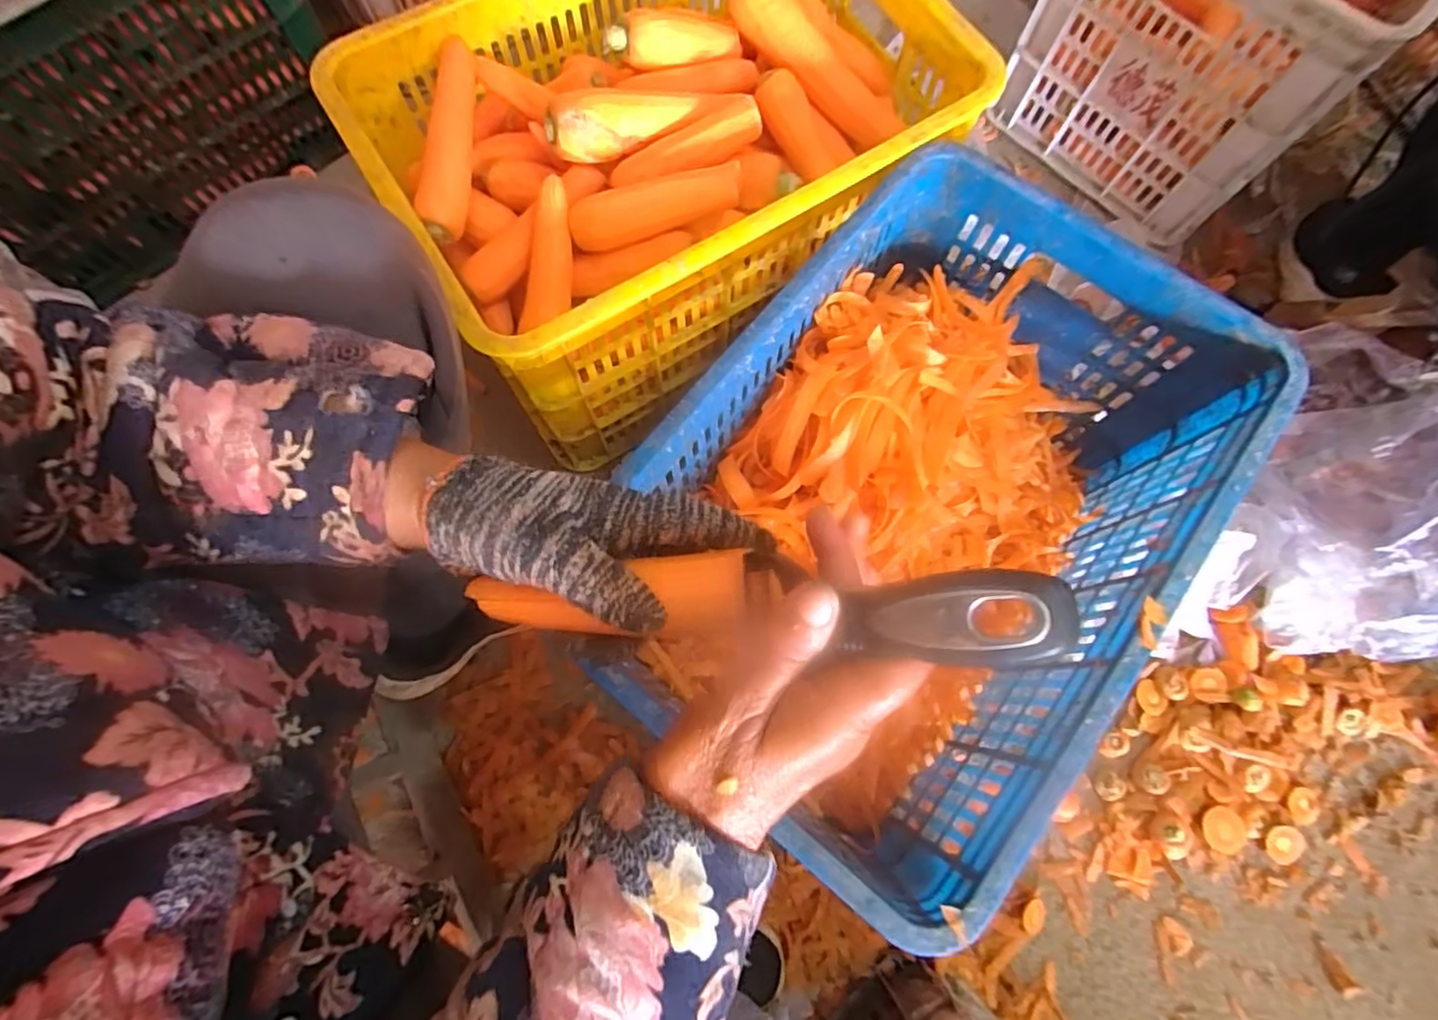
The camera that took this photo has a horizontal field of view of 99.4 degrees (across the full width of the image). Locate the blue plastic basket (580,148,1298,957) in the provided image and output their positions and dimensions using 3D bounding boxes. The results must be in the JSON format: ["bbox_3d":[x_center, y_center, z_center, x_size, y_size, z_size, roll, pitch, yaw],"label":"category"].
[{"bbox_3d":[0.152,-0.001,0.520,0.350,0.214,0.508,38,77,9],"label":"blue plastic basket"}]

